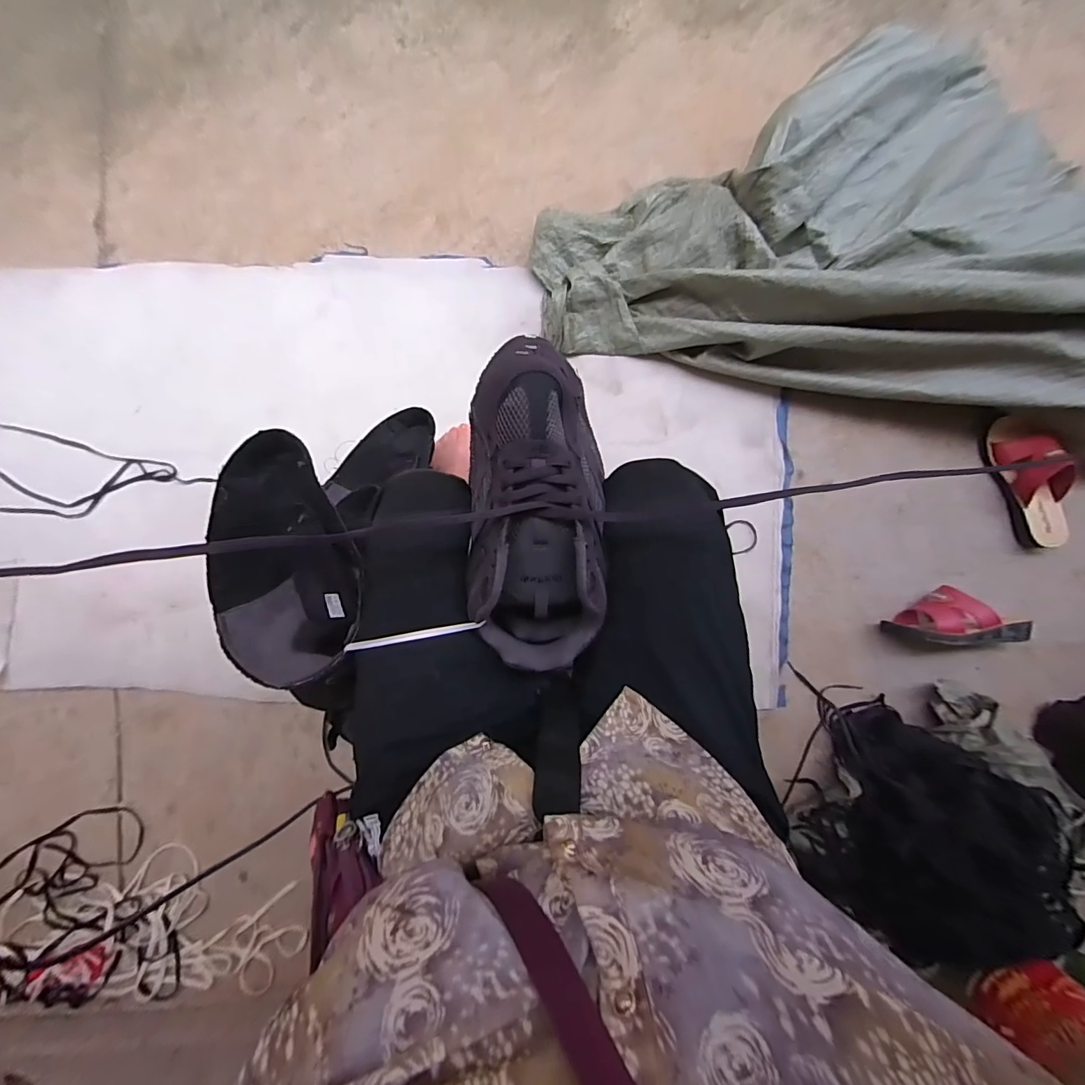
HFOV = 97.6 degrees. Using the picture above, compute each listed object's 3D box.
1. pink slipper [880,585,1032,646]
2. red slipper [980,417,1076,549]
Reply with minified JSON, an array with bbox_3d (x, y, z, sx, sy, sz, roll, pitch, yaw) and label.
[{"bbox_3d":[0.704,0.125,0.793,0.220,0.105,0.096,4,87,0],"label":"pink slipper"},{"bbox_3d":[0.872,-0.112,0.835,0.114,0.072,0.240,-20,87,-1],"label":"red slipper"}]

